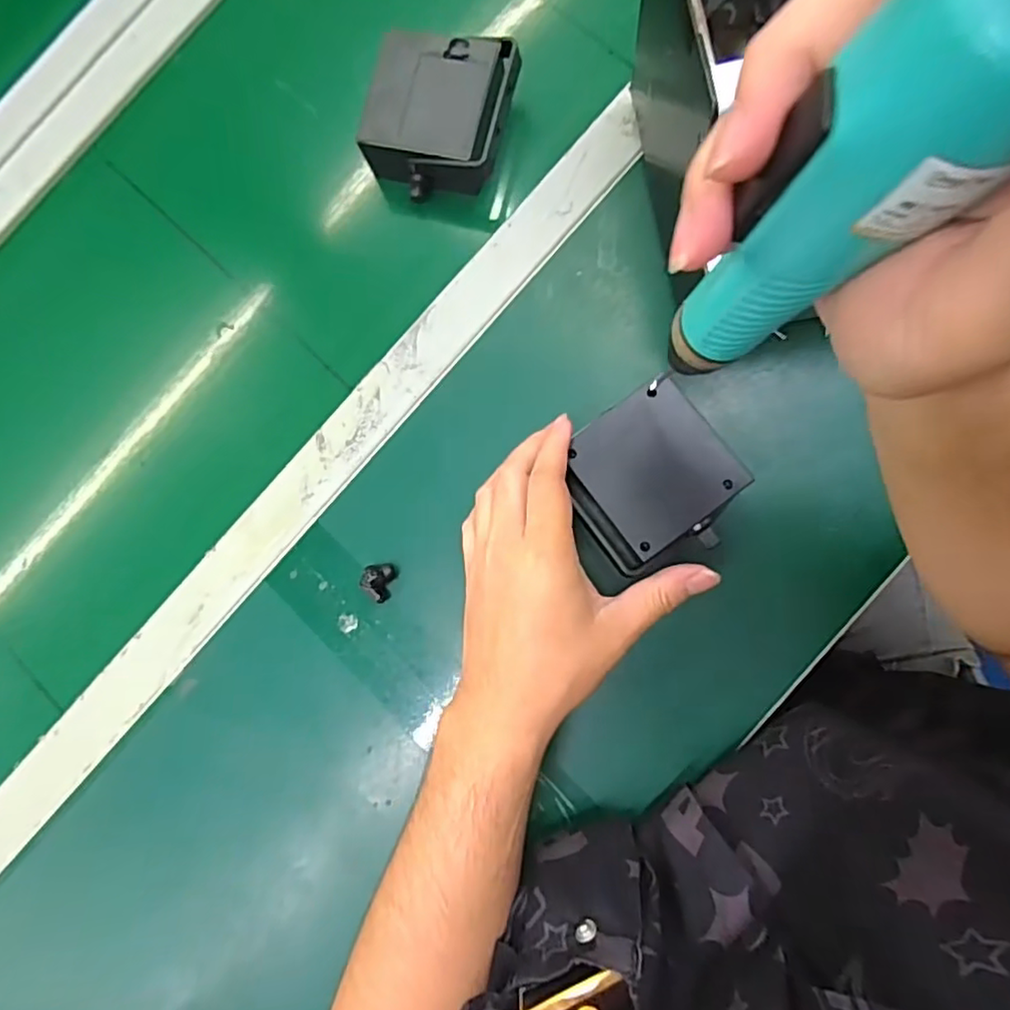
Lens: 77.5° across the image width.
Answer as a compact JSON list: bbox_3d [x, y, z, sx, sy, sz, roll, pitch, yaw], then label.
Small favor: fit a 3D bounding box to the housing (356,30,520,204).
[{"bbox_3d":[-0.044,-0.264,0.427,0.090,0.036,0.097,14,85,8],"label":"housing"}]

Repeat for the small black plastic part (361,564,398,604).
[{"bbox_3d":[-0.083,0.049,0.410,0.018,0.013,0.025,18,86,9],"label":"small black plastic part"}]

